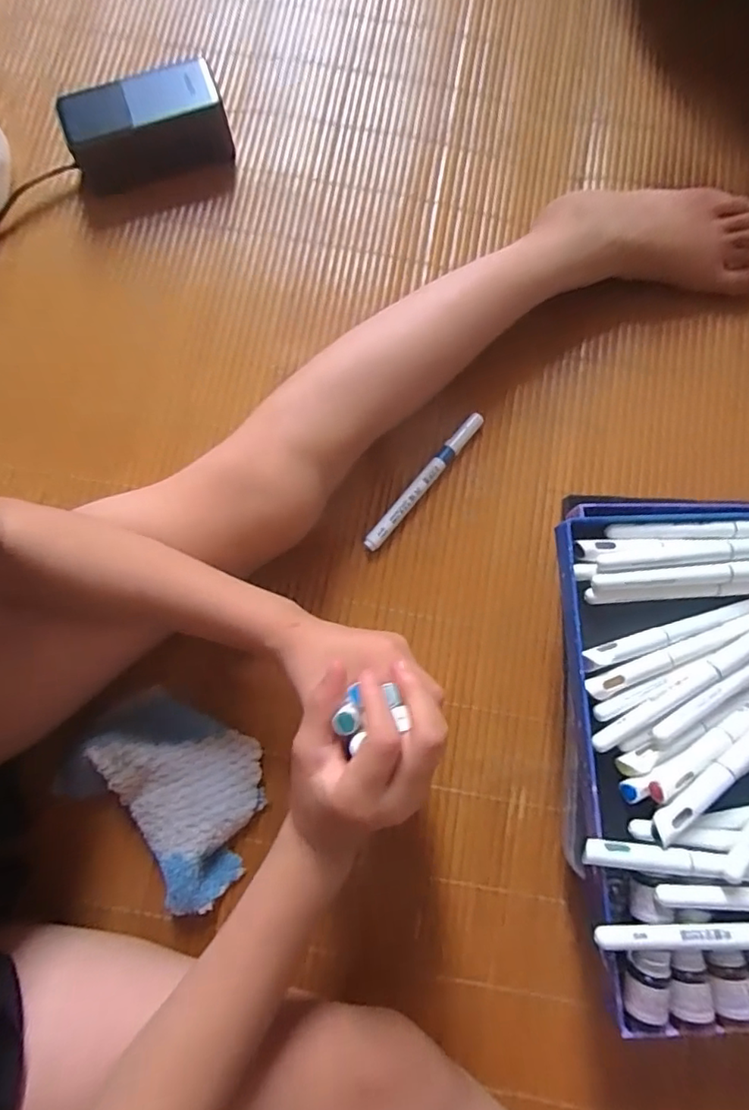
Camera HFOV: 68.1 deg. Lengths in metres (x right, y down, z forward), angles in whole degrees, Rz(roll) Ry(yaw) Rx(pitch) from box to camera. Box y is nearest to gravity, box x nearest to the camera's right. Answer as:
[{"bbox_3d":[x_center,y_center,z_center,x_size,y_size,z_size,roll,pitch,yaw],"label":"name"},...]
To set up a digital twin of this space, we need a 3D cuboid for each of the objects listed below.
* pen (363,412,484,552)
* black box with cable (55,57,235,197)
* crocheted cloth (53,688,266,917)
[{"bbox_3d":[0.039,-0.058,0.434,0.012,0.013,0.137,40,82,6],"label":"pen"},{"bbox_3d":[-0.196,-0.368,0.481,0.138,0.054,0.053,-14,79,-2],"label":"black box with cable"},{"bbox_3d":[-0.139,0.159,0.380,0.144,0.040,0.109,39,82,6],"label":"crocheted cloth"}]

